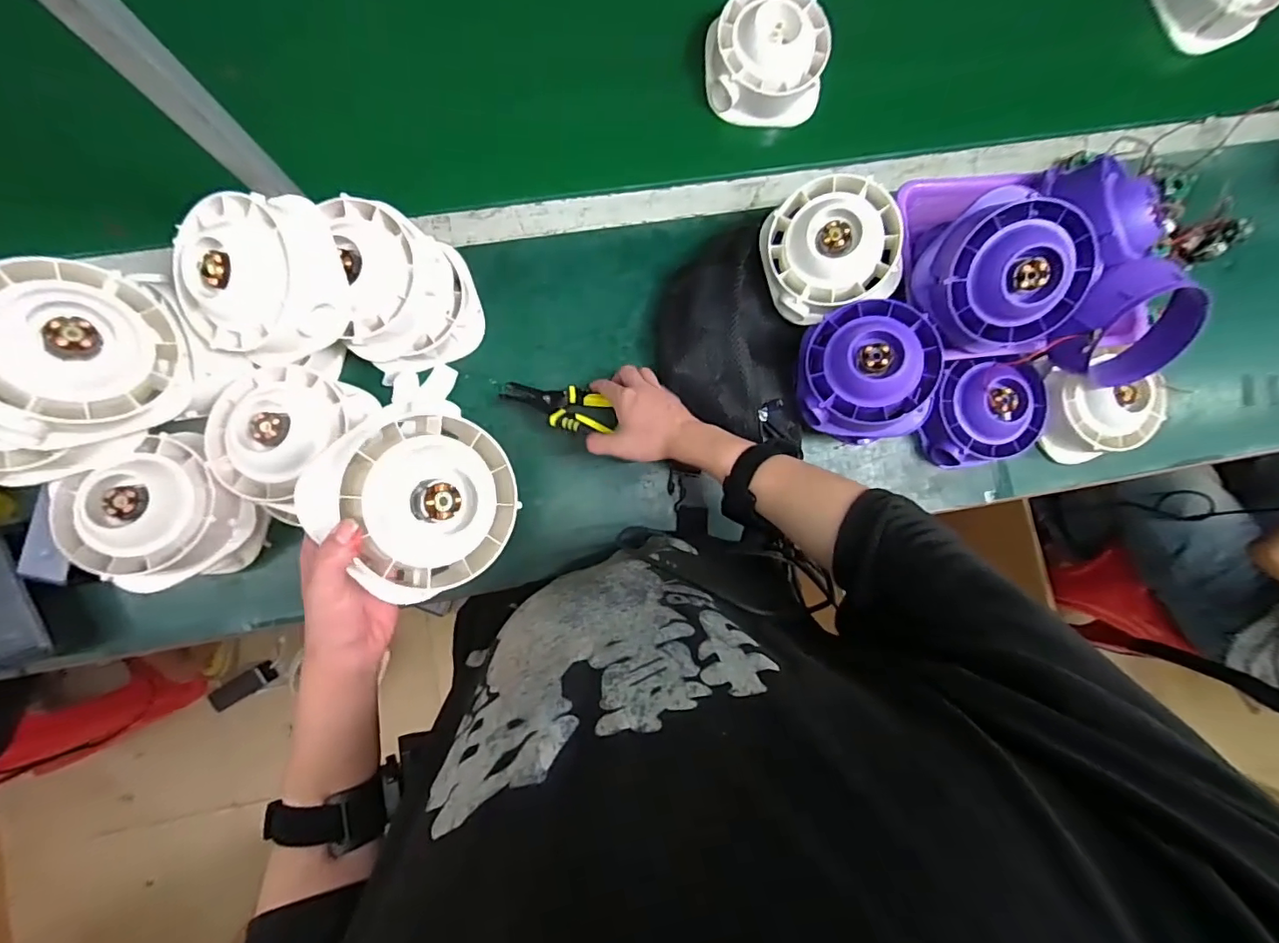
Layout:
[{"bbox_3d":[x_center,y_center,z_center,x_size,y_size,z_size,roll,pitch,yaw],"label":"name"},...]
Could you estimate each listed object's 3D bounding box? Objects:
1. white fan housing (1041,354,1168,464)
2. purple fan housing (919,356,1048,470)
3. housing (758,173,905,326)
[{"bbox_3d":[0.546,-0.077,0.636,0.132,0.064,0.122,-14,90,-4],"label":"white fan housing"},{"bbox_3d":[0.405,-0.070,0.621,0.131,0.058,0.118,-5,90,-4],"label":"purple fan housing"},{"bbox_3d":[0.202,-0.239,0.575,0.138,0.075,0.138,2,98,18],"label":"housing"}]

